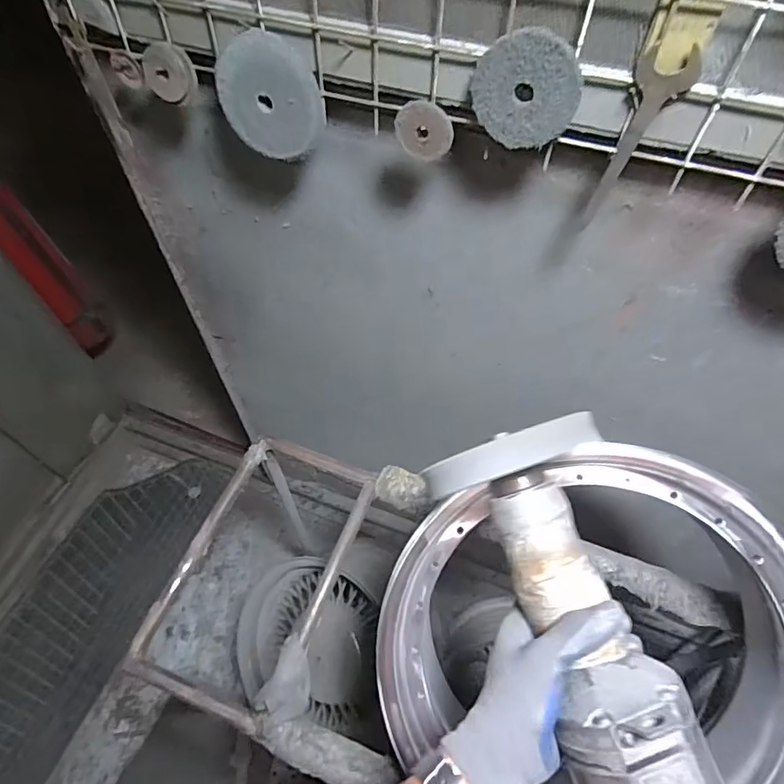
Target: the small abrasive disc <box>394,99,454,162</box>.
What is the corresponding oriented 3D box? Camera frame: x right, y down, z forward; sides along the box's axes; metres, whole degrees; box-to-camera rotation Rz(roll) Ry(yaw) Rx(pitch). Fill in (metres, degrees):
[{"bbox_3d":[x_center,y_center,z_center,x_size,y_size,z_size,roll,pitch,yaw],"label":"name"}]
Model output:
[{"bbox_3d":[0.029,-0.243,0.476,0.054,0.051,0.010,6,50,17],"label":"small abrasive disc"}]

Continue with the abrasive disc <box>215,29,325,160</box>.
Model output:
[{"bbox_3d":[-0.122,-0.289,0.505,0.105,0.109,0.008,6,45,16],"label":"abrasive disc"}]

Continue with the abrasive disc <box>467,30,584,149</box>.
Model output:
[{"bbox_3d":[0.110,-0.249,0.423,0.087,0.085,0.010,16,57,10],"label":"abrasive disc"}]

